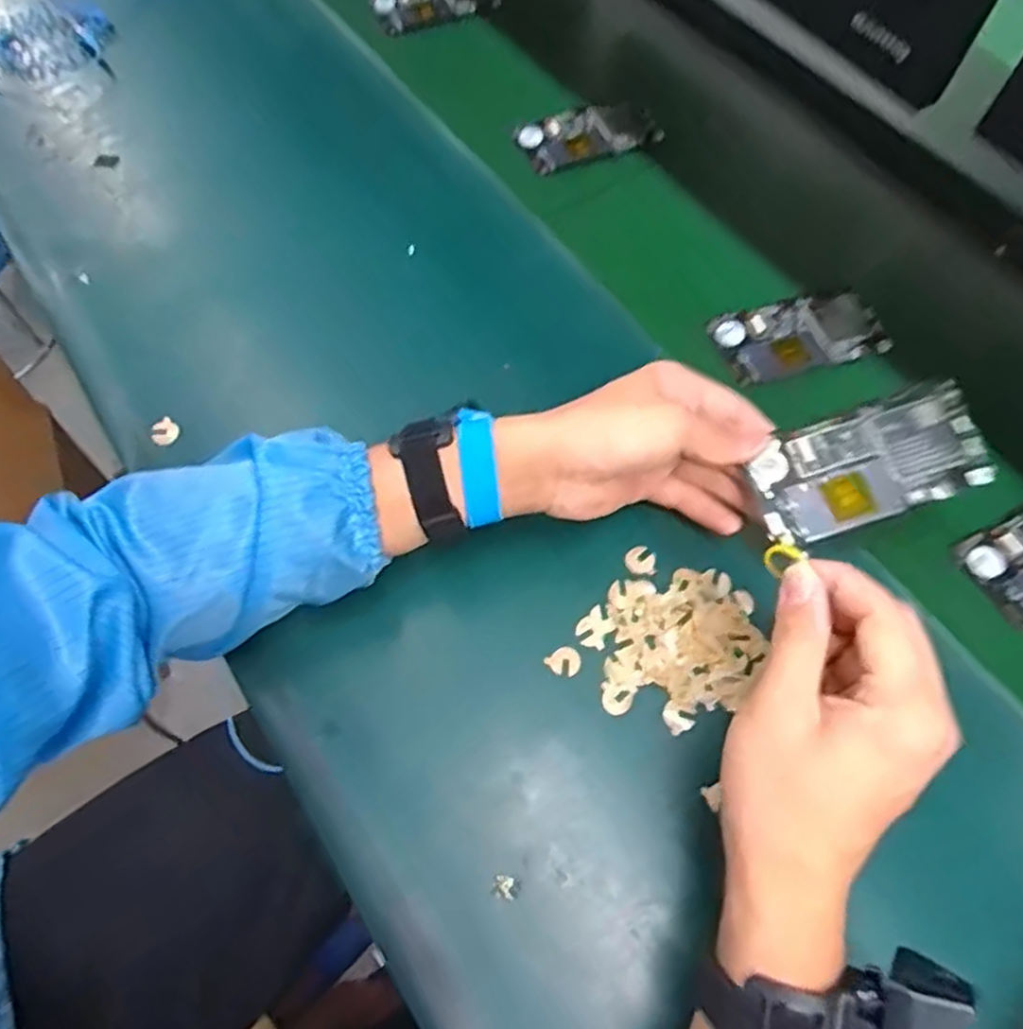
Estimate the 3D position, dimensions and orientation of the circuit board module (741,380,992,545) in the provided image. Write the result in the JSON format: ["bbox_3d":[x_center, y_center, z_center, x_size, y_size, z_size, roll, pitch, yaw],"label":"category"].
[{"bbox_3d":[0.201,-0.027,0.418,0.126,0.014,0.061,-22,65,2],"label":"circuit board module"}]

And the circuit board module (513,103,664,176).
[{"bbox_3d":[0.068,-0.331,0.645,0.117,0.010,0.060,-15,60,-12],"label":"circuit board module"}]

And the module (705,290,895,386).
[{"bbox_3d":[0.213,-0.133,0.550,0.122,0.013,0.060,-12,59,-10],"label":"module"}]

